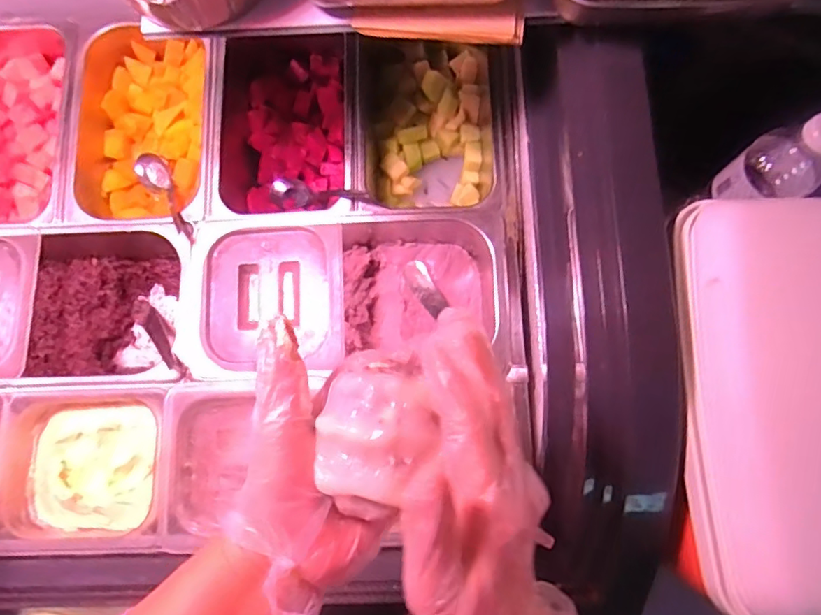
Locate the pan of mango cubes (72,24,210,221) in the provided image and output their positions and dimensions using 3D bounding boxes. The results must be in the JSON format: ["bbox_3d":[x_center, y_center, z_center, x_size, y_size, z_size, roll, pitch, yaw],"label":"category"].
[{"bbox_3d":[-0.308,-0.217,0.661,0.175,0.081,0.245,8,78,2],"label":"pan of mango cubes"}]

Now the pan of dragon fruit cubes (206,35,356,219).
[{"bbox_3d":[-0.142,-0.214,0.653,0.163,0.087,0.248,-1,77,1],"label":"pan of dragon fruit cubes"}]

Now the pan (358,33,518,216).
[{"bbox_3d":[0.028,-0.215,0.650,0.174,0.100,0.238,-1,77,0],"label":"pan"}]

